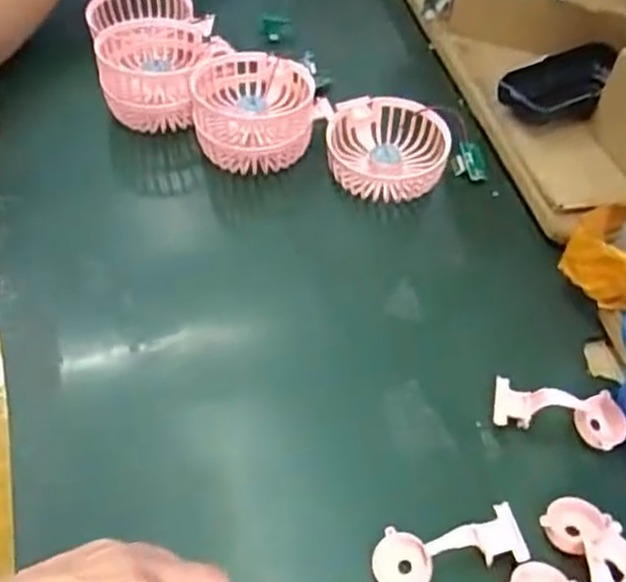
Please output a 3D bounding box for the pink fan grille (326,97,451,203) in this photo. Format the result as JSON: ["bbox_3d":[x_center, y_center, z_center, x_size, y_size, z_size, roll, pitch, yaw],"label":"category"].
[{"bbox_3d":[0.056,-0.107,0.557,0.087,0.036,0.087,2,52,-2],"label":"pink fan grille"}]

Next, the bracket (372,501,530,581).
[{"bbox_3d":[0.068,0.129,0.369,0.076,0.021,0.032,-9,53,-10],"label":"bracket"}]

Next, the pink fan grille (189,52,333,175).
[{"bbox_3d":[-0.041,-0.135,0.569,0.099,0.057,0.099,-2,52,-5],"label":"pink fan grille"}]

